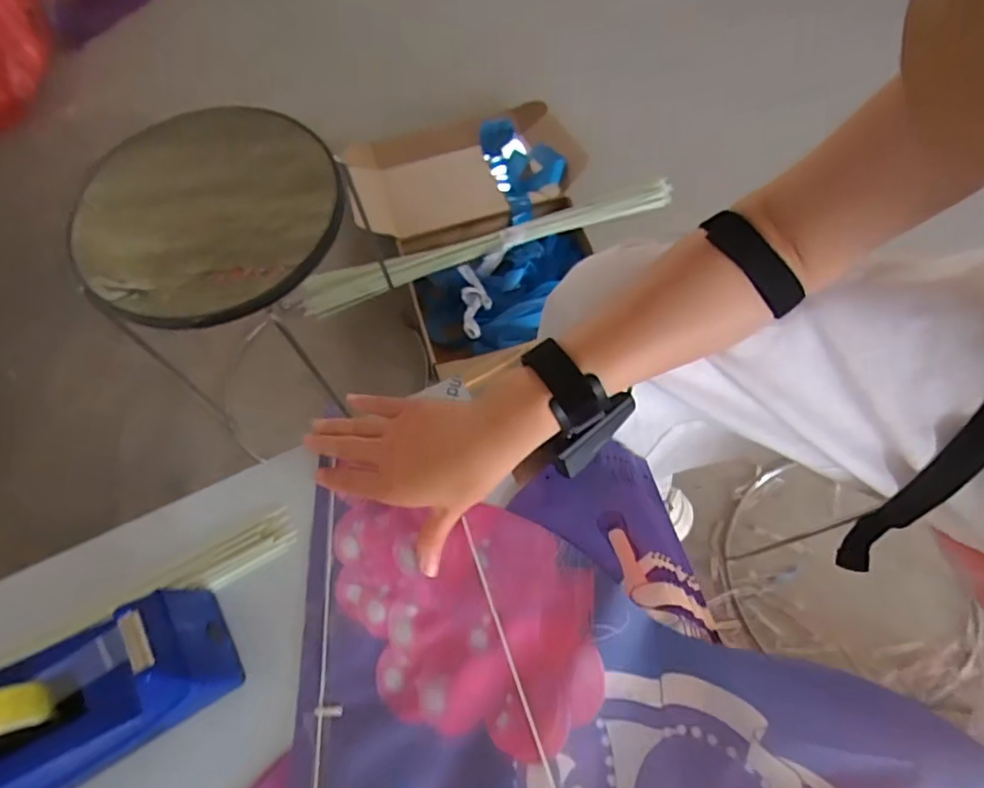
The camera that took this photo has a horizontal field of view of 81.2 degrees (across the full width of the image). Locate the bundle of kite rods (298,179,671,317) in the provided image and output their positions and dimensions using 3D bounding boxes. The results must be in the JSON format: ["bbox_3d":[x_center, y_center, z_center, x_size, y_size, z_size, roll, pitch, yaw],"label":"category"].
[{"bbox_3d":[-0.005,-0.267,1.028,0.708,0.052,0.062,-19,67,-5],"label":"bundle of kite rods"}]

